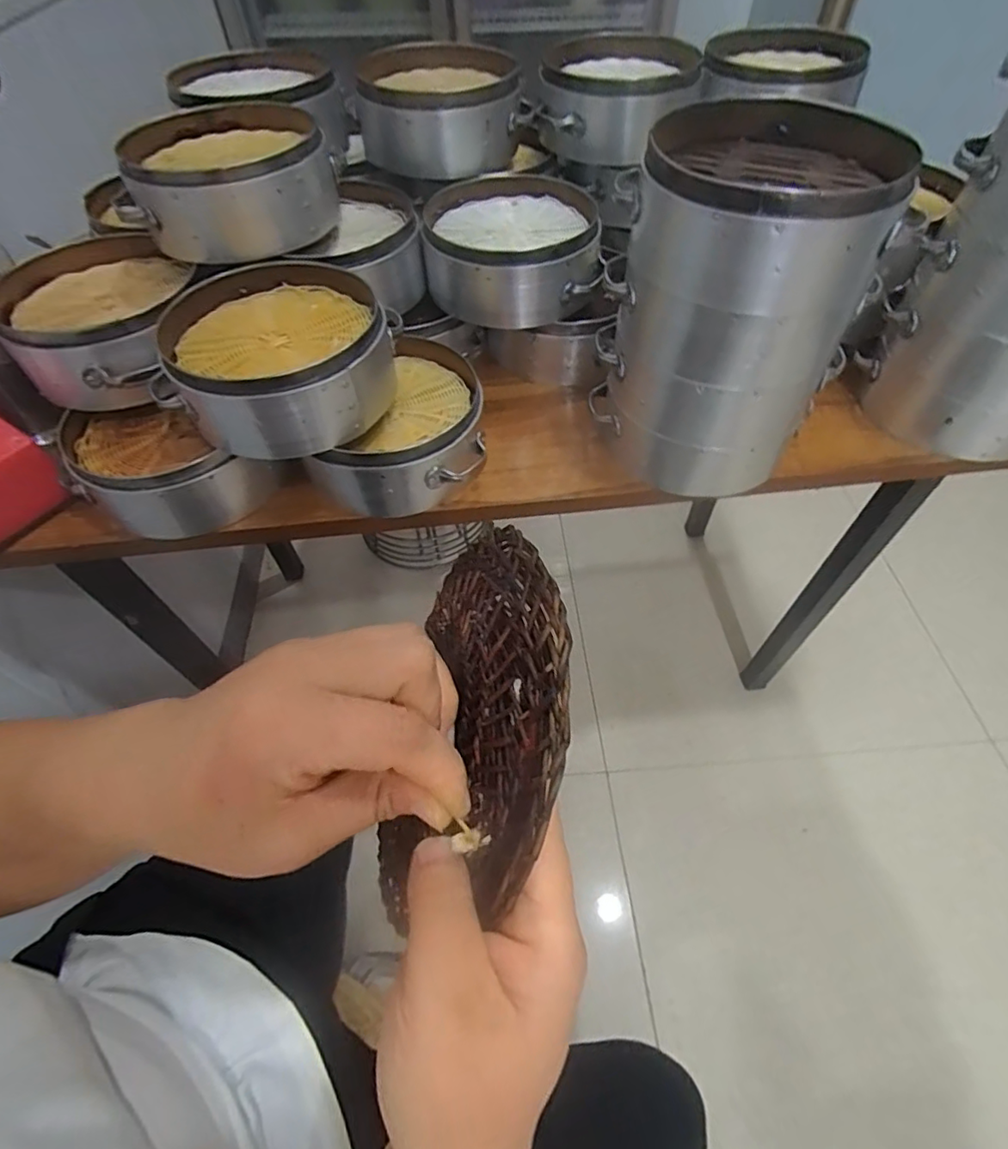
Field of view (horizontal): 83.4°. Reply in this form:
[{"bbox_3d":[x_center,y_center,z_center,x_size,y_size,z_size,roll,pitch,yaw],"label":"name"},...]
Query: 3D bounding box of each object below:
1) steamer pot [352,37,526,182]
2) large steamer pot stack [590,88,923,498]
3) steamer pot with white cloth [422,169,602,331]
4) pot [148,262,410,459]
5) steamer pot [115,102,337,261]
[{"bbox_3d":[-0.075,-0.552,0.677,0.183,0.079,0.196,-5,54,-3],"label":"steamer pot"},{"bbox_3d":[0.202,-0.243,0.517,0.191,0.253,0.200,15,56,12],"label":"large steamer pot stack"},{"bbox_3d":[0.009,-0.366,0.634,0.185,0.076,0.196,0,54,1],"label":"steamer pot with white cloth"},{"bbox_3d":[-0.200,-0.197,0.500,0.193,0.070,0.183,-1,54,1],"label":"pot"},{"bbox_3d":[-0.261,-0.390,0.545,0.185,0.077,0.180,-13,55,-8],"label":"steamer pot"}]

